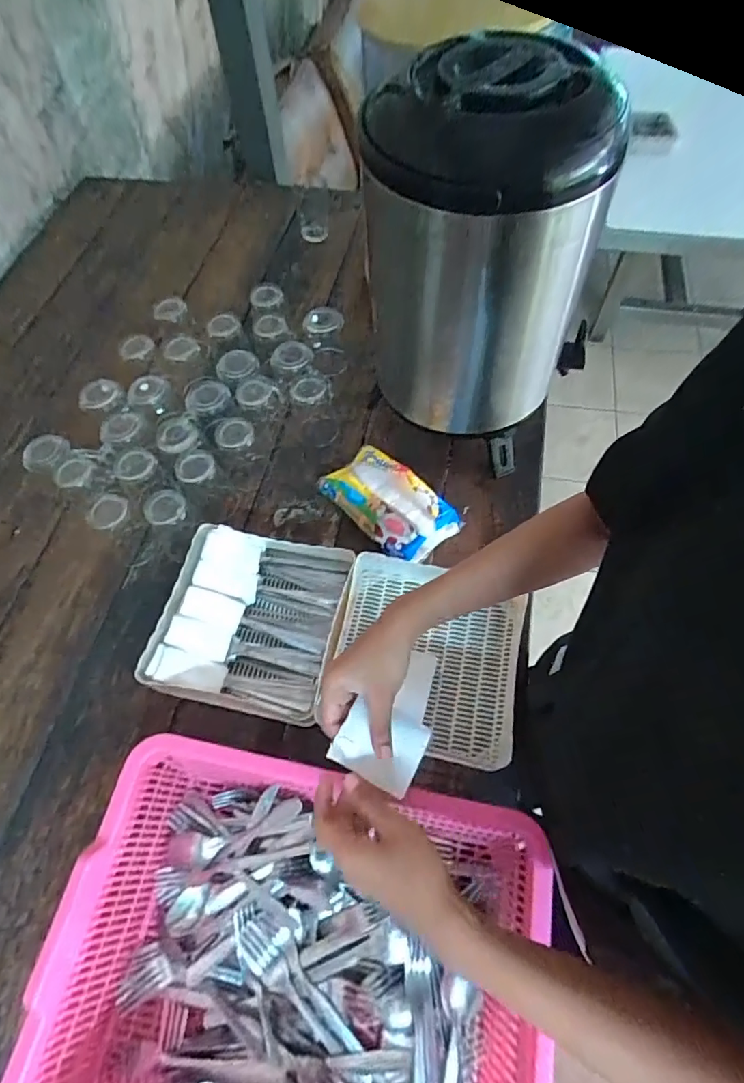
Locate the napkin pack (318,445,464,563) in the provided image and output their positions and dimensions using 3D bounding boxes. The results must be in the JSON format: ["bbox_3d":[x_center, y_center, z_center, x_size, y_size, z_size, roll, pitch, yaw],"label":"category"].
[{"bbox_3d":[0.027,-0.057,0.730,0.116,0.054,0.178,-39,67,-17],"label":"napkin pack"}]

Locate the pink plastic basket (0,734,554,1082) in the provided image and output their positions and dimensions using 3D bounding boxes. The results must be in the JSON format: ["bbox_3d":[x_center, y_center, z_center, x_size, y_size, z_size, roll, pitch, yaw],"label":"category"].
[{"bbox_3d":[-0.063,0.370,0.458,0.383,0.120,0.305,9,63,8],"label":"pink plastic basket"}]

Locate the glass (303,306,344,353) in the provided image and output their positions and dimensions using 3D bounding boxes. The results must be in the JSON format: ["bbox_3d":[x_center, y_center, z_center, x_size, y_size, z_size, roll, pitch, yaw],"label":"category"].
[{"bbox_3d":[-0.078,-0.341,0.869,0.064,0.090,0.060,-9,62,-2],"label":"glass"}]

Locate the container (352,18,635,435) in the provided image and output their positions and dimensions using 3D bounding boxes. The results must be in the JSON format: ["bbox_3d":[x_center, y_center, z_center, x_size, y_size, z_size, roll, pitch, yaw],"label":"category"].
[{"bbox_3d":[0.111,-0.310,0.610,0.228,0.365,0.204,-9,62,-2],"label":"container"}]

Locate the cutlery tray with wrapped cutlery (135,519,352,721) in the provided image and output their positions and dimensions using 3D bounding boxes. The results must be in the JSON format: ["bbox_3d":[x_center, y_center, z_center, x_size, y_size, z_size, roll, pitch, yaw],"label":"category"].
[{"bbox_3d":[-0.149,0.096,0.652,0.204,0.061,0.216,11,63,9],"label":"cutlery tray with wrapped cutlery"}]

